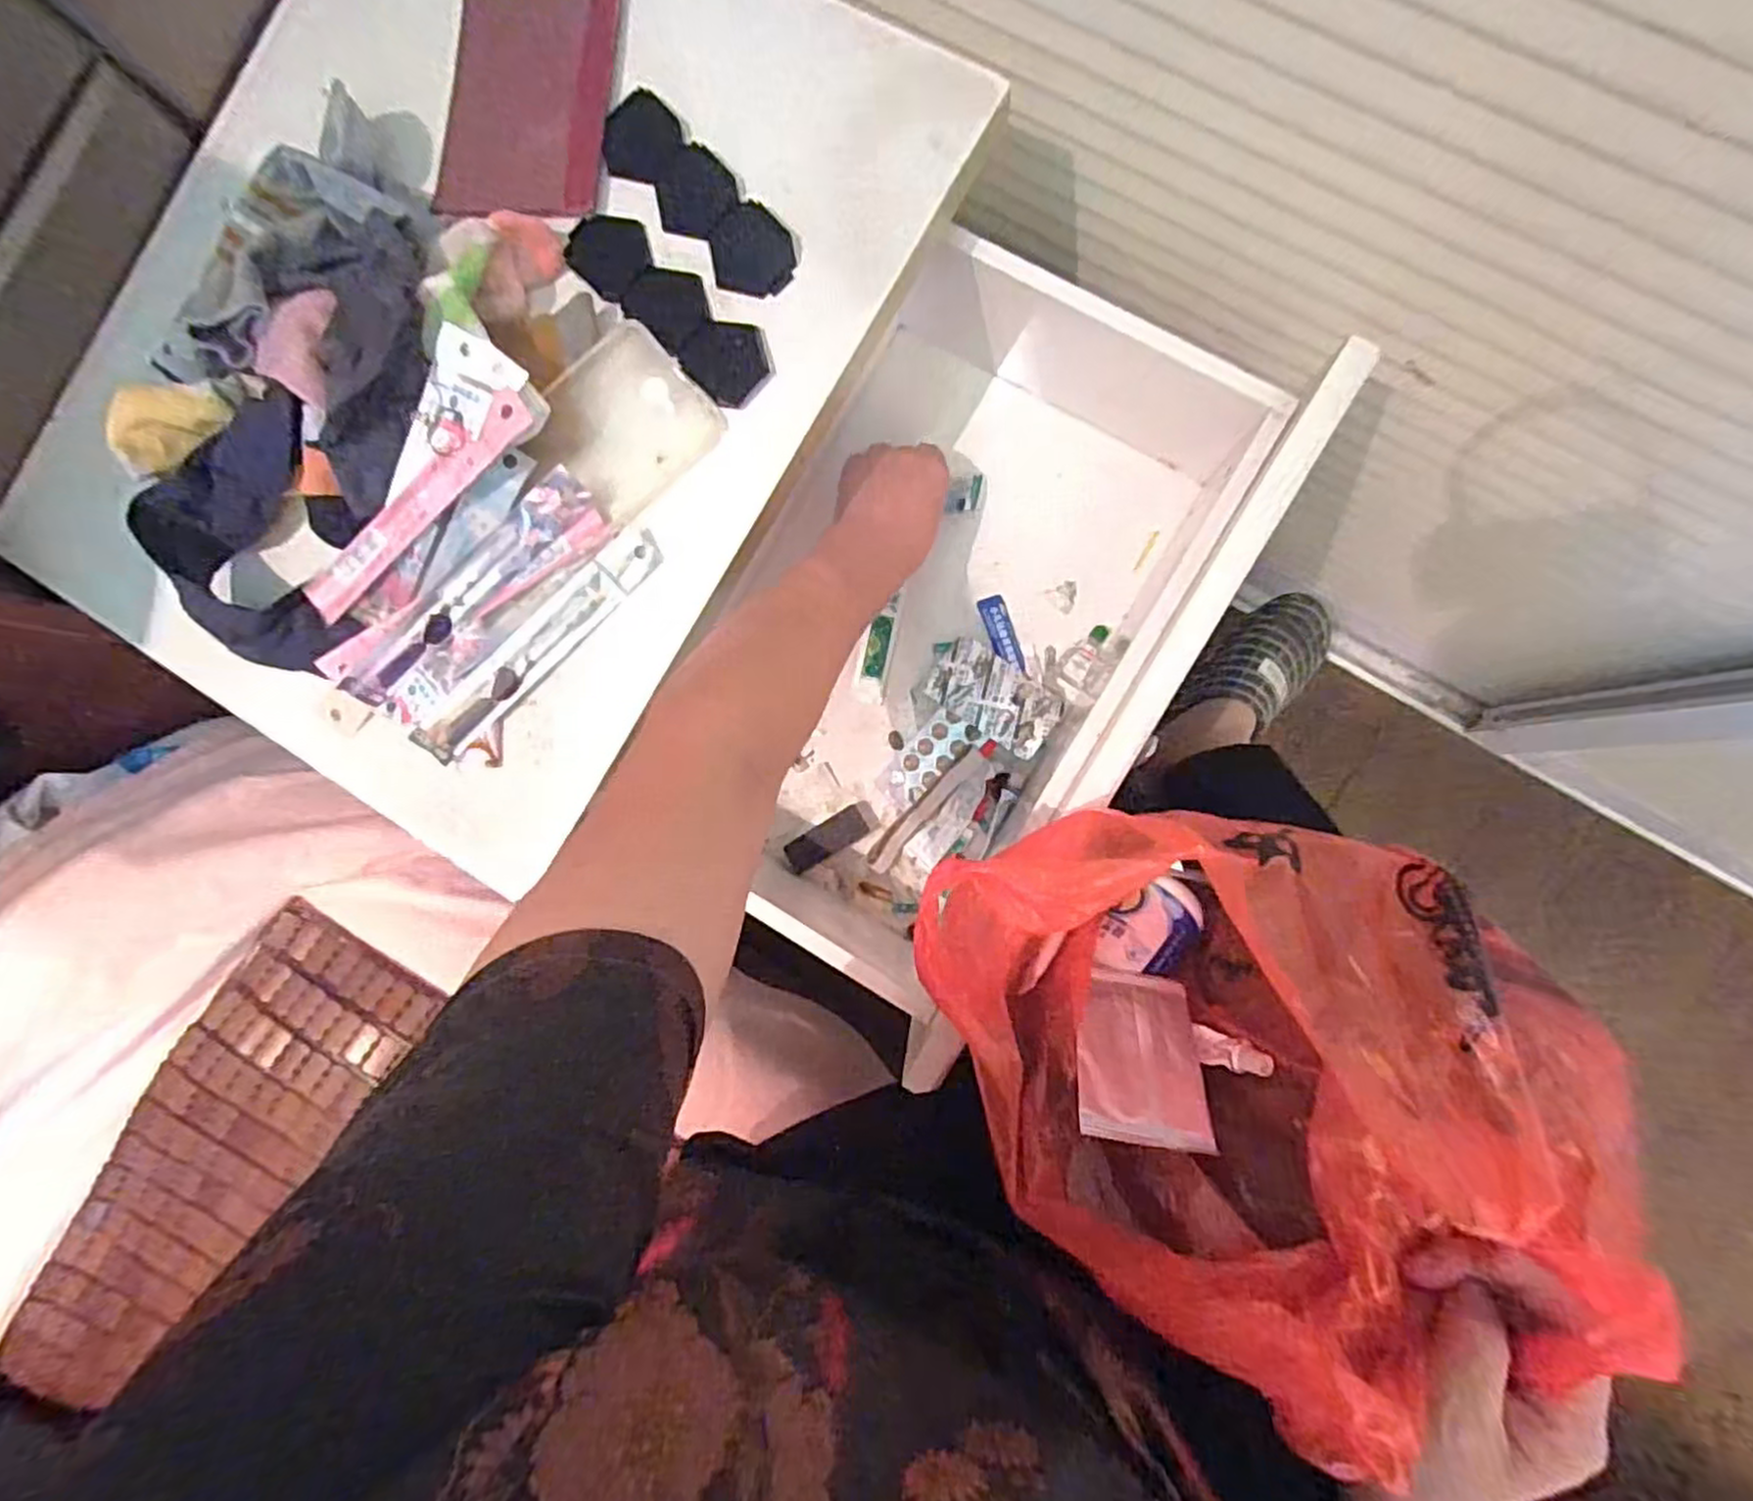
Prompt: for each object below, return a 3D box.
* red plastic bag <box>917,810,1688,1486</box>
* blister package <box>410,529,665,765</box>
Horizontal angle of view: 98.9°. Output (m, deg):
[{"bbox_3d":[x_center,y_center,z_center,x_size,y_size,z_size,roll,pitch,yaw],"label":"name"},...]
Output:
[{"bbox_3d":[0.182,0.145,0.366,0.261,0.176,0.255,-22,84,5],"label":"red plastic bag"},{"bbox_3d":[-0.196,-0.061,0.435,0.175,0.016,0.027,-43,82,3],"label":"blister package"}]

